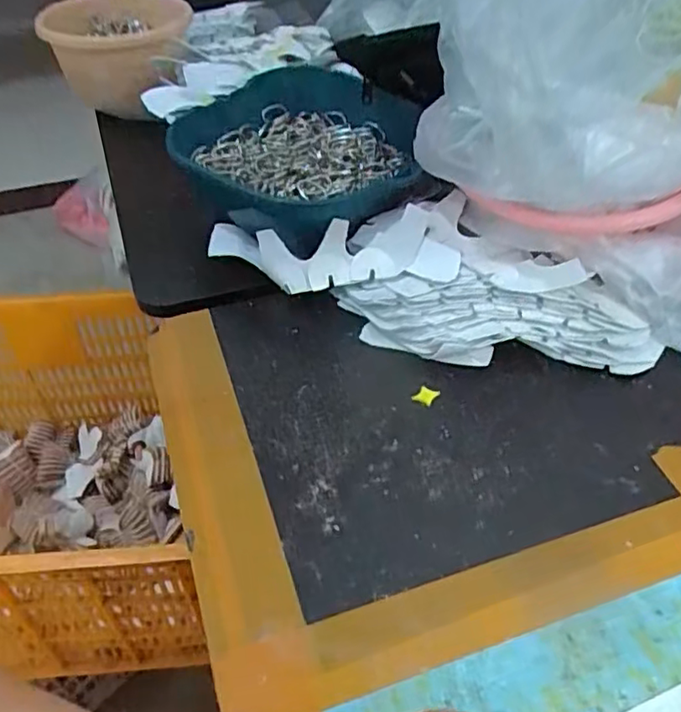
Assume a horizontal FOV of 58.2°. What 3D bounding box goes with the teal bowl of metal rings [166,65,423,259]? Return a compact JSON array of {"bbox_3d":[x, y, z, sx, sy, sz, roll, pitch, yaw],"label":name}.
[{"bbox_3d":[-0.039,-0.202,0.584,0.204,0.067,0.233,-26,51,-23],"label":"teal bowl of metal rings"}]

